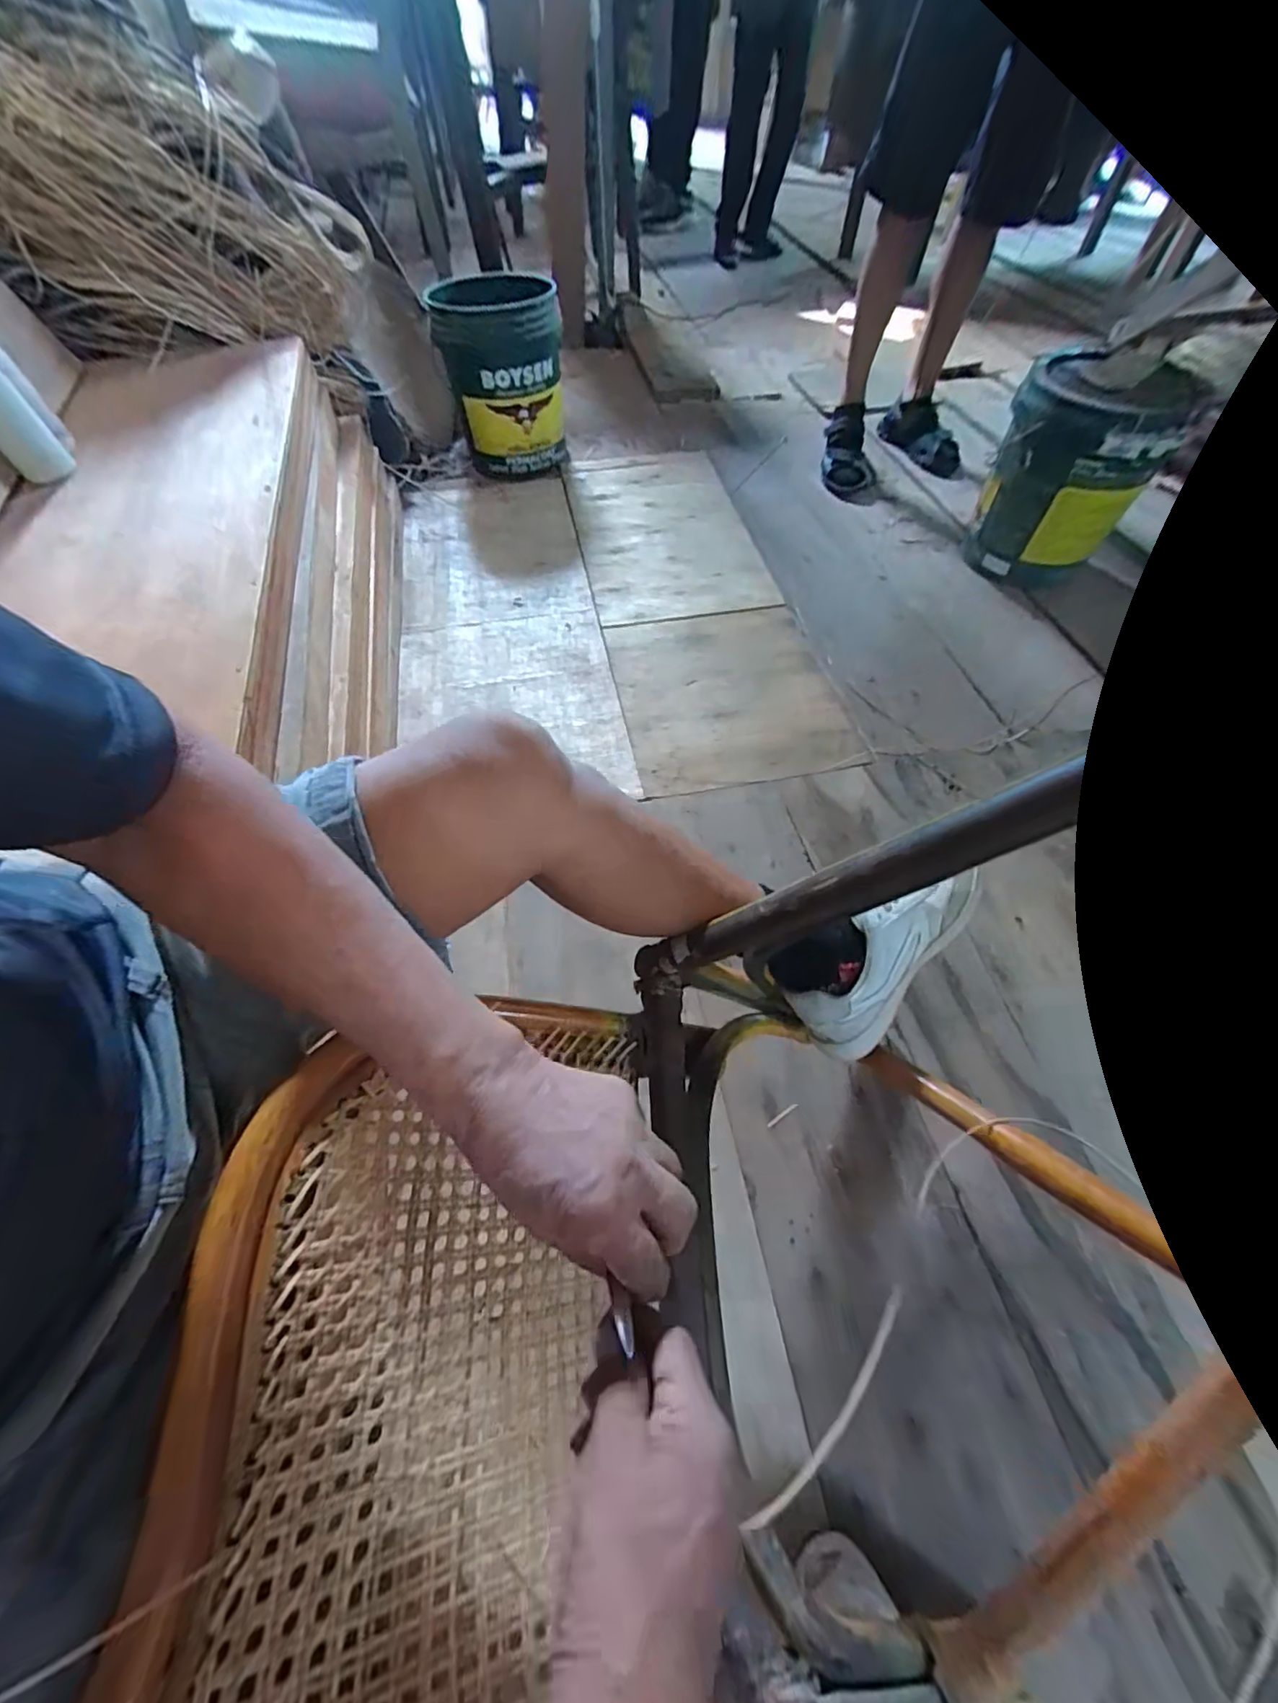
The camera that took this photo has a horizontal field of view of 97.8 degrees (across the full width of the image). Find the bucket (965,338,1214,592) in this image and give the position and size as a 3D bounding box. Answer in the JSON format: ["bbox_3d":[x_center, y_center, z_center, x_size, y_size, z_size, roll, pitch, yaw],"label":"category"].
[{"bbox_3d":[0.873,-0.783,1.137,0.274,0.363,0.289,31,63,16],"label":"bucket"}]

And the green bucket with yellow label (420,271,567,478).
[{"bbox_3d":[-0.328,-1.148,1.358,0.286,0.317,0.265,-8,59,-6],"label":"green bucket with yellow label"}]

